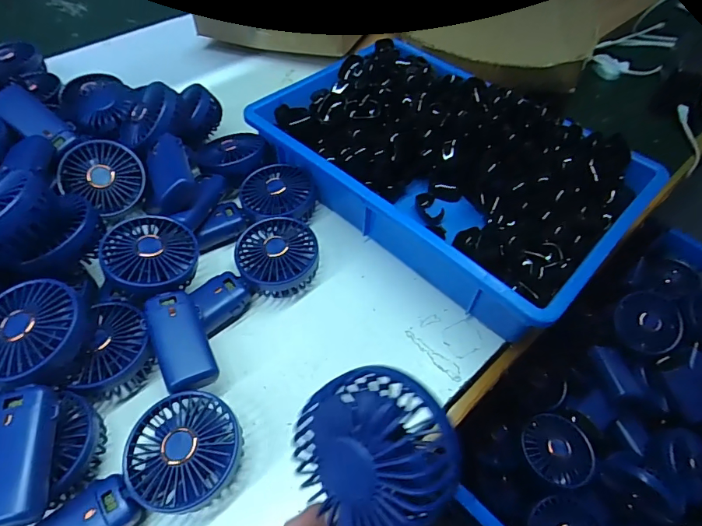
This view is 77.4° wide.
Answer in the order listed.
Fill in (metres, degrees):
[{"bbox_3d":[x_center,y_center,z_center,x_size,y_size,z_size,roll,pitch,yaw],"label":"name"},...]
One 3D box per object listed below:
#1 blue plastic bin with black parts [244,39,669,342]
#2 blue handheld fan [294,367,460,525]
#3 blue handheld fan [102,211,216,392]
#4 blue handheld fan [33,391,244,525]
[{"bbox_3d":[0.108,-0.126,0.538,0.427,0.090,0.275,38,61,24],"label":"blue plastic bin with black parts"},{"bbox_3d":[0.007,0.147,0.224,0.078,0.033,0.186,6,96,4],"label":"blue handheld fan"},{"bbox_3d":[-0.172,0.031,0.402,0.082,0.043,0.178,-19,56,-16],"label":"blue handheld fan"},{"bbox_3d":[-0.165,0.173,0.329,0.182,0.045,0.084,-34,61,-23],"label":"blue handheld fan"}]

